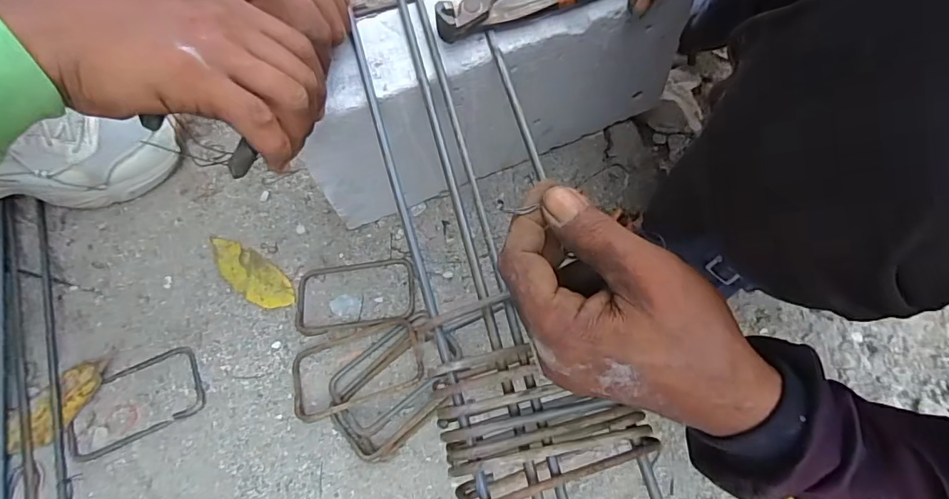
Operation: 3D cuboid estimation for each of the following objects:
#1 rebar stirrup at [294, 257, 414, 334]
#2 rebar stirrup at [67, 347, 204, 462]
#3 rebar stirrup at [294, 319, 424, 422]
[{"bbox_3d":[-0.122,0.047,0.505,0.120,0.009,0.073,-8,58,-2],"label":"rebar stirrup"},{"bbox_3d":[-0.316,0.141,0.464,0.117,0.005,0.071,-22,65,-12],"label":"rebar stirrup"},{"bbox_3d":[-0.109,0.109,0.462,0.117,0.009,0.072,-17,56,-6],"label":"rebar stirrup"}]

